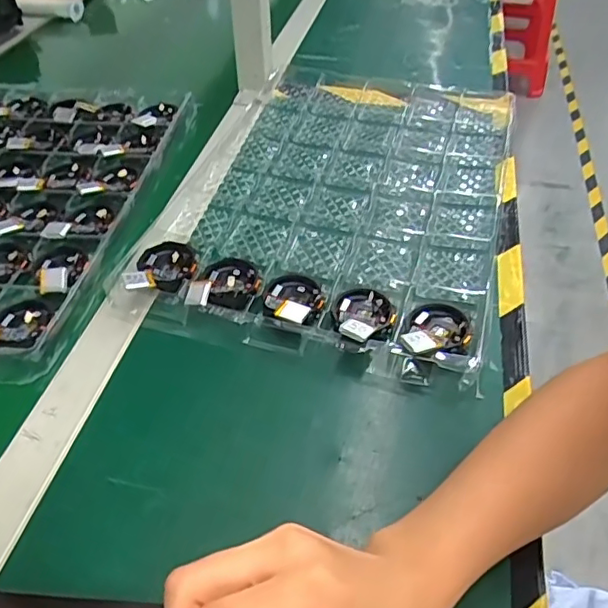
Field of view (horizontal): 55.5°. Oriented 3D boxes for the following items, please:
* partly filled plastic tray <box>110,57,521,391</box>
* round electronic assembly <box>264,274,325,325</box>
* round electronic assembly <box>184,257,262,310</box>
[{"bbox_3d":[0.044,-0.133,0.582,0.299,0.024,0.454,11,47,11],"label":"partly filled plastic tray"},{"bbox_3d":[-0.008,-0.002,0.463,0.046,0.015,0.053,1,46,1],"label":"round electronic assembly"},{"bbox_3d":[-0.063,-0.017,0.477,0.052,0.019,0.062,8,46,8],"label":"round electronic assembly"}]

